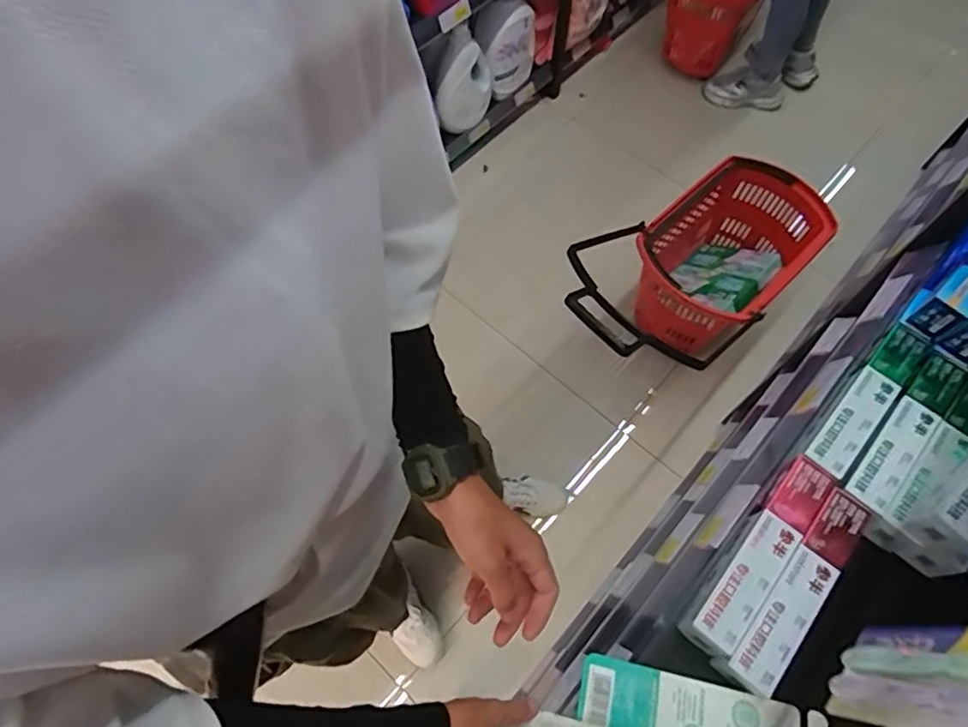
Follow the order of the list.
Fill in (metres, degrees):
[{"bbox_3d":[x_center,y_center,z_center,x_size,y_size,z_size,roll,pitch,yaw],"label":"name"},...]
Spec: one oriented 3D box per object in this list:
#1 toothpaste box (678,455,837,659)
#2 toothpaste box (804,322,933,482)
[{"bbox_3d":[0.288,0.199,0.624,0.048,0.043,0.224,38,70,16],"label":"toothpaste box"},{"bbox_3d":[0.443,0.045,0.687,0.045,0.031,0.218,40,70,17],"label":"toothpaste box"}]

